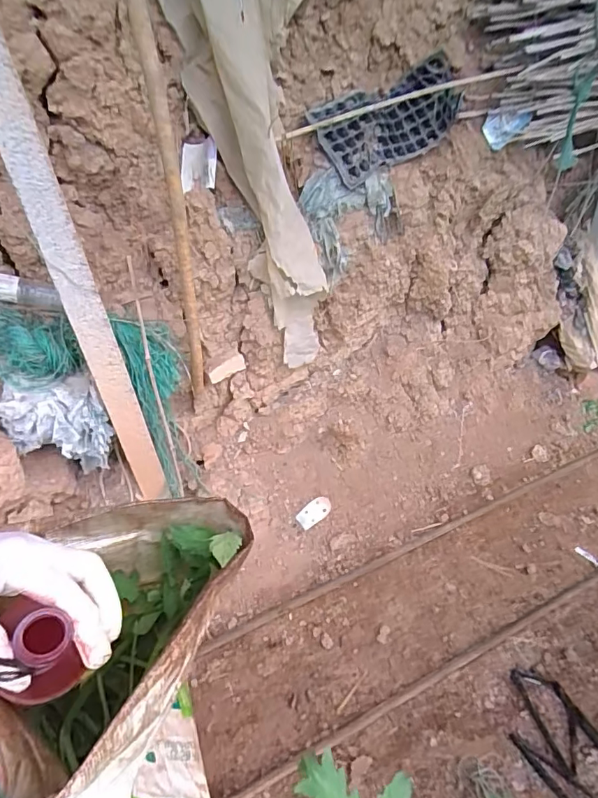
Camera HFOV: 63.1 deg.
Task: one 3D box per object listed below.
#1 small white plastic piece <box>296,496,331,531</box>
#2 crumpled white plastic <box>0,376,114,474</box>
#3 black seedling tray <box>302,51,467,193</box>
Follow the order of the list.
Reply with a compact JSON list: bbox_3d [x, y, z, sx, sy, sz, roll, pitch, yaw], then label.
[{"bbox_3d":[0.046,0.333,1.428,0.110,0.012,0.058,-32,88,-18],"label":"small white plastic piece"},{"bbox_3d":[-0.545,0.077,1.108,0.215,0.233,0.066,-11,39,-9],"label":"crumpled white plastic"},{"bbox_3d":[0.267,-0.799,1.396,0.455,0.226,0.082,-34,17,-16],"label":"black seedling tray"}]

